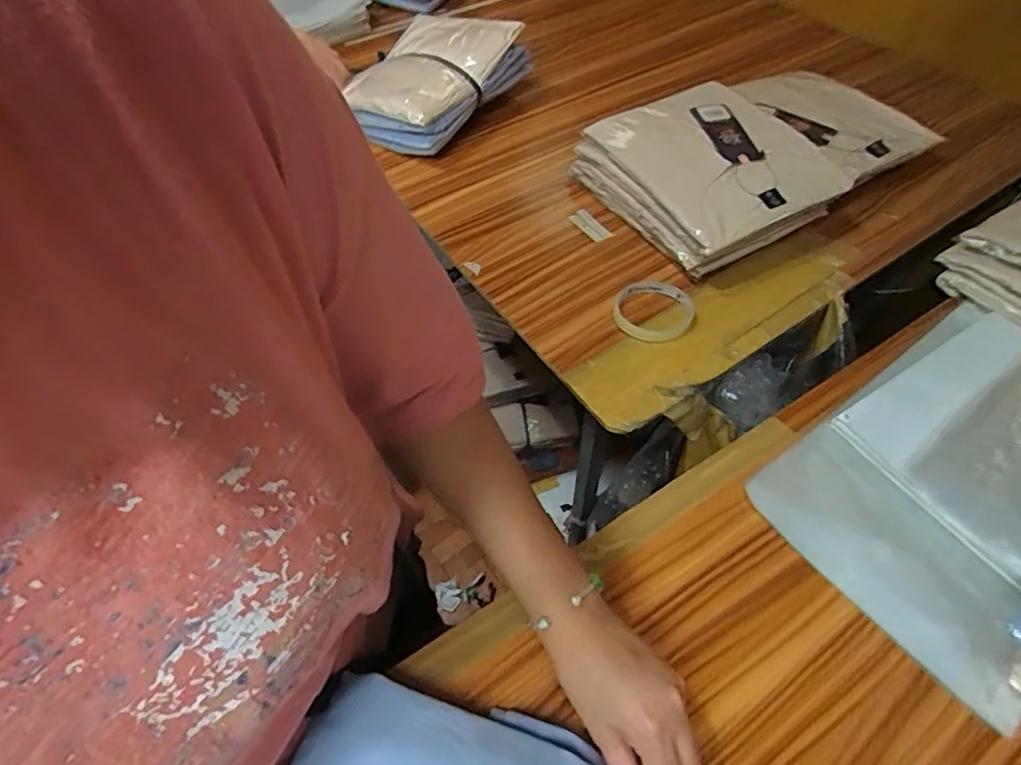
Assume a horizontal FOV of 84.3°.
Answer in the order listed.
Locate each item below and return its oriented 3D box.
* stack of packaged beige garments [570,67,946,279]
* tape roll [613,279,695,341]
[{"bbox_3d":[0.329,-0.308,0.743,0.456,0.106,0.265,-31,59,-21],"label":"stack of packaged beige garments"},{"bbox_3d":[0.156,-0.079,0.619,0.083,0.015,0.080,0,53,0],"label":"tape roll"}]

